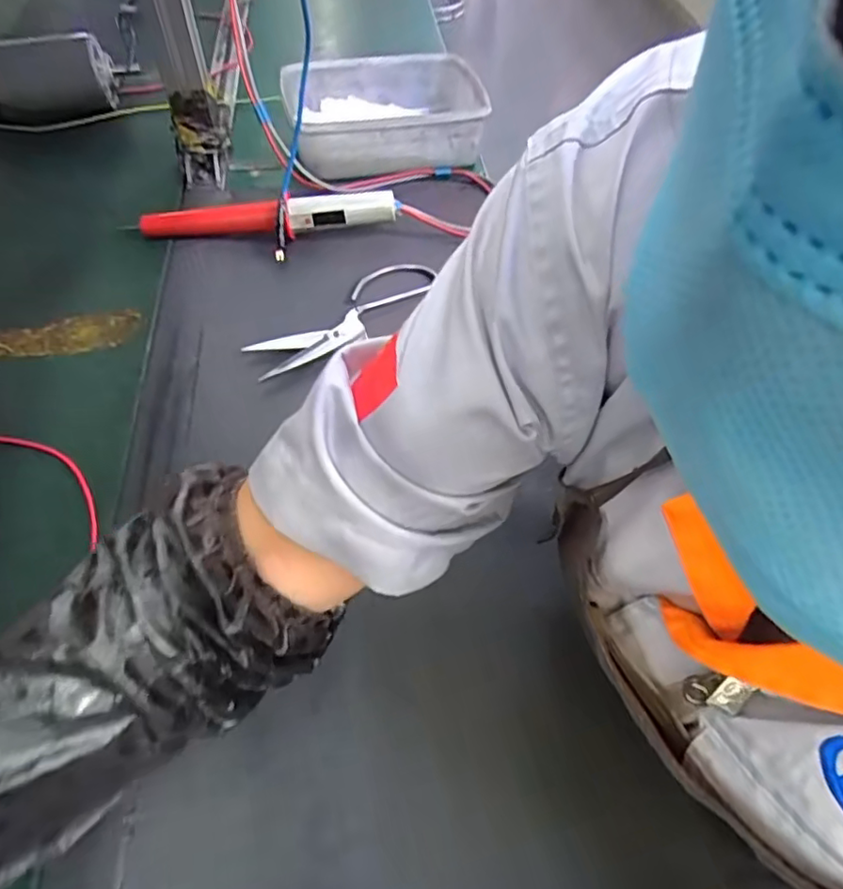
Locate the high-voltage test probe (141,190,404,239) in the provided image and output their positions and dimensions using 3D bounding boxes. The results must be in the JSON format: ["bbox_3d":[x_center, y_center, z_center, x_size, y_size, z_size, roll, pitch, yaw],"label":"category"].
[{"bbox_3d":[-0.151,-0.223,0.612,0.247,0.042,0.027,-4,53,-1],"label":"high-voltage test probe"}]

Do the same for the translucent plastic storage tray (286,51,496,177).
[{"bbox_3d":[-0.036,-0.378,0.710,0.227,0.068,0.165,-11,55,-9],"label":"translucent plastic storage tray"}]

